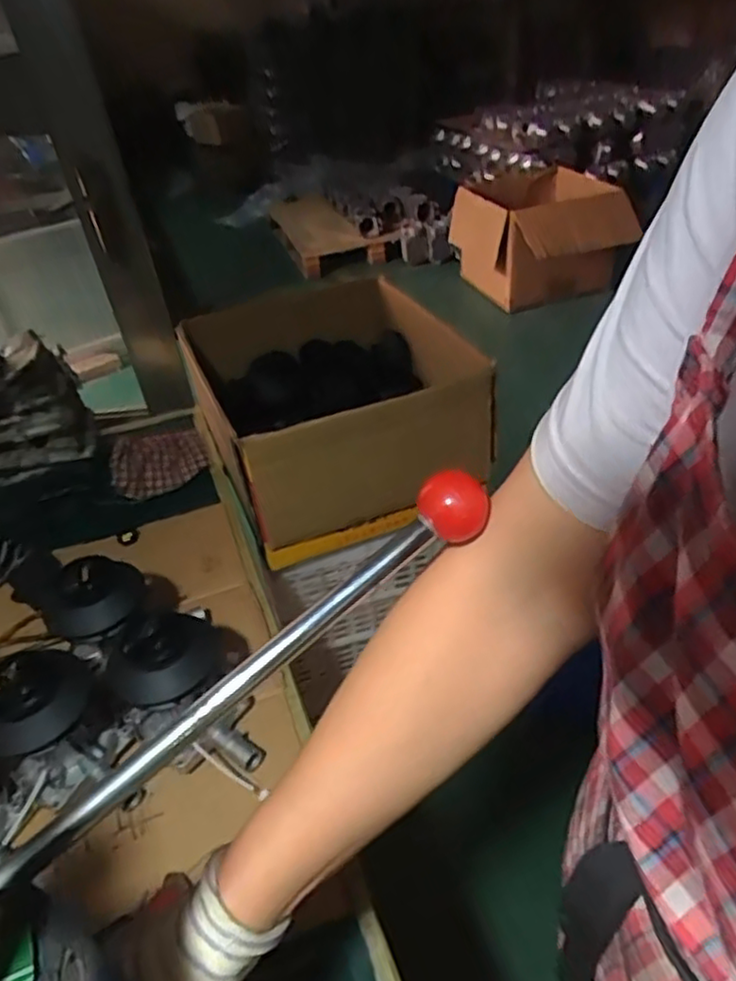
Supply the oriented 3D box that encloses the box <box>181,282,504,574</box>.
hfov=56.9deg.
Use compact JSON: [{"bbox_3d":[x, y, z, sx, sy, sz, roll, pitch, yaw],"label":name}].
[{"bbox_3d":[-0.061,-0.167,1.197,0.416,0.267,0.487,-18,39,-13],"label":"box"}]

